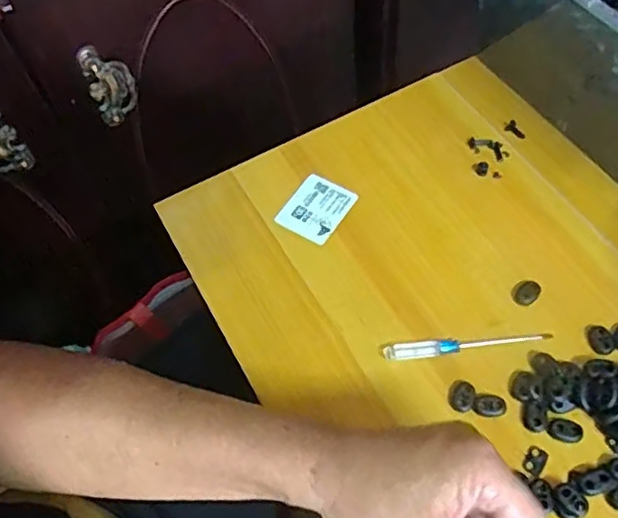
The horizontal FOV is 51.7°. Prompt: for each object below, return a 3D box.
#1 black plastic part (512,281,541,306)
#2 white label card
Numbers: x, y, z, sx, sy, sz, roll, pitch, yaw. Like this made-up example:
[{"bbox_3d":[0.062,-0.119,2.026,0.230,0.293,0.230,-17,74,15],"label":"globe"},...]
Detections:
[{"bbox_3d":[0.164,0.025,0.480,0.019,0.005,0.022,22,63,16],"label":"black plastic part"},{"bbox_3d":[0.007,-0.042,0.537,0.048,0.004,0.058,31,69,17],"label":"white label card"}]

